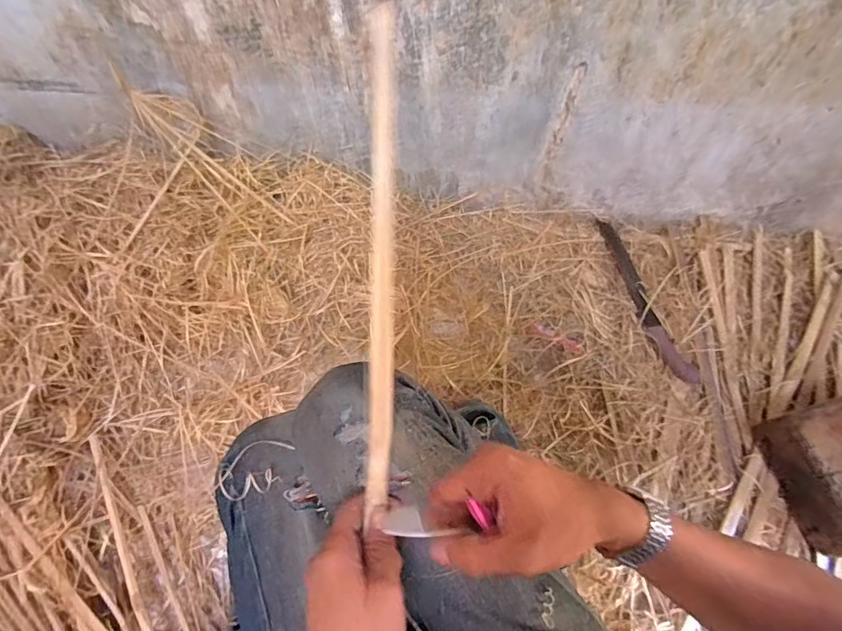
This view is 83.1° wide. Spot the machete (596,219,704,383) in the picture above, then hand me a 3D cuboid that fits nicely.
[{"bbox_3d":[0.455,-0.047,0.990,0.060,0.034,0.407,-11,61,-6],"label":"machete"}]

